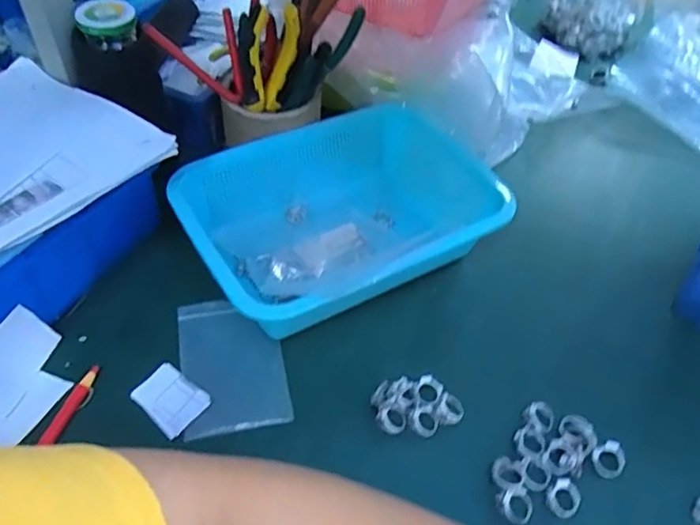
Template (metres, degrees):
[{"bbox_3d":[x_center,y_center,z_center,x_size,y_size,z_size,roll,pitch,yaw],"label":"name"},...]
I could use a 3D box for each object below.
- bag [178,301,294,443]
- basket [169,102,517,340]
[{"bbox_3d":[-0.095,0.076,0.472,0.078,0.004,0.129,-8,48,-11],"label":"bag"},{"bbox_3d":[0.002,-0.046,0.540,0.291,0.072,0.201,-26,54,-25],"label":"basket"}]

